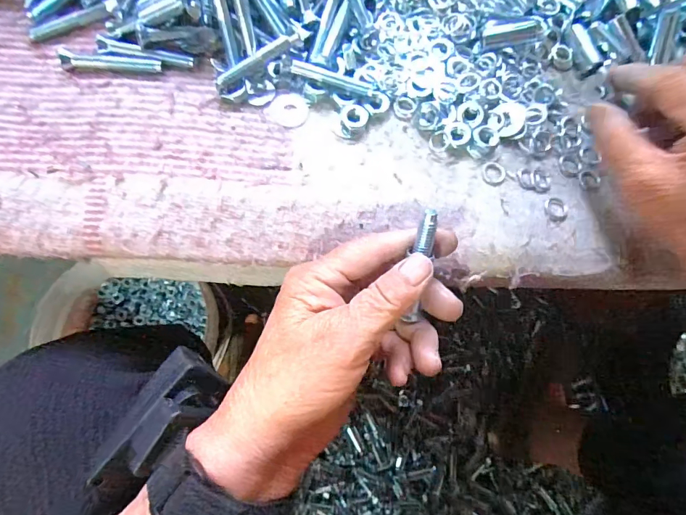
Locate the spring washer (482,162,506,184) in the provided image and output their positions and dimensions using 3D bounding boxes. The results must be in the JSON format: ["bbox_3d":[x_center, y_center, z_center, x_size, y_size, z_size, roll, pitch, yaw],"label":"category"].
[{"bbox_3d":[0.093,-0.052,0.252,0.014,0.004,0.016,39,75,4],"label":"spring washer"}]

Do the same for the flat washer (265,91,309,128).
[{"bbox_3d":[-0.034,-0.092,0.256,0.023,0.004,0.024,1,75,-6],"label":"flat washer"}]

